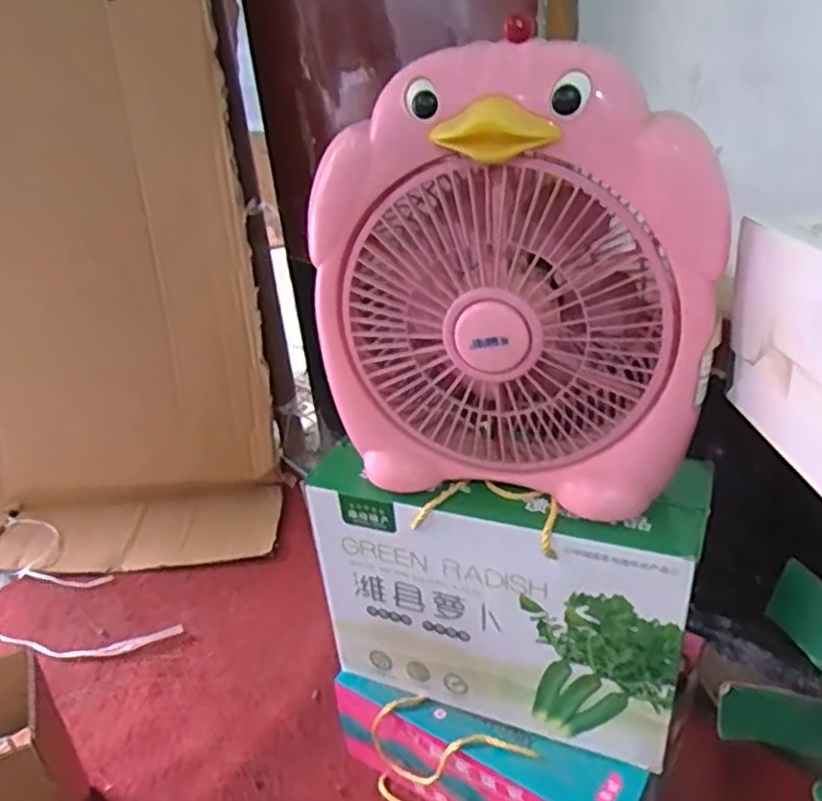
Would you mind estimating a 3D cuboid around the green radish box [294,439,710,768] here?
[{"bbox_3d":[0.085,0.191,0.719,0.357,0.255,0.117,7,33,20],"label":"green radish box"}]

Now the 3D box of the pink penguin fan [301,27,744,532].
[{"bbox_3d":[0.078,-0.087,0.590,0.320,0.340,0.100,8,33,22],"label":"pink penguin fan"}]

